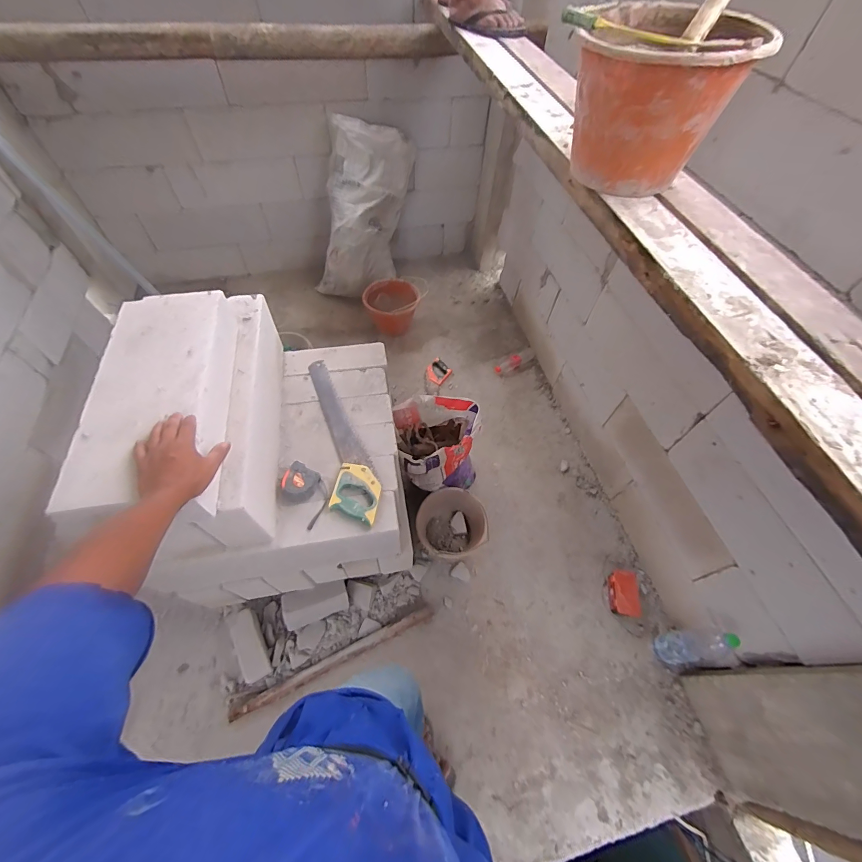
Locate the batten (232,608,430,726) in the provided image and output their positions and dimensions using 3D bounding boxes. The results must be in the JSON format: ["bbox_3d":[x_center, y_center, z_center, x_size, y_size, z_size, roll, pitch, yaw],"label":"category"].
[{"bbox_3d":[-0.285,0.717,1.211,0.637,0.042,0.054,-21,61,-15],"label":"batten"}]

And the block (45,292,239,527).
[{"bbox_3d":[-0.505,-0.063,0.729,0.210,0.106,0.487,-6,58,-6],"label":"block"}]

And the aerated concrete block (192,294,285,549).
[{"bbox_3d":[-0.420,-0.045,0.904,0.095,0.213,0.589,-6,58,-6],"label":"aerated concrete block"}]

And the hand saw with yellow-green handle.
[{"bbox_3d":[-0.231,-0.004,0.989,0.115,0.030,0.531,-12,59,-11],"label":"hand saw with yellow-green handle"}]

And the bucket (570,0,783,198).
[{"bbox_3d":[0.353,-0.544,0.631,0.234,0.198,0.255,1,57,-2],"label":"bucket"}]

